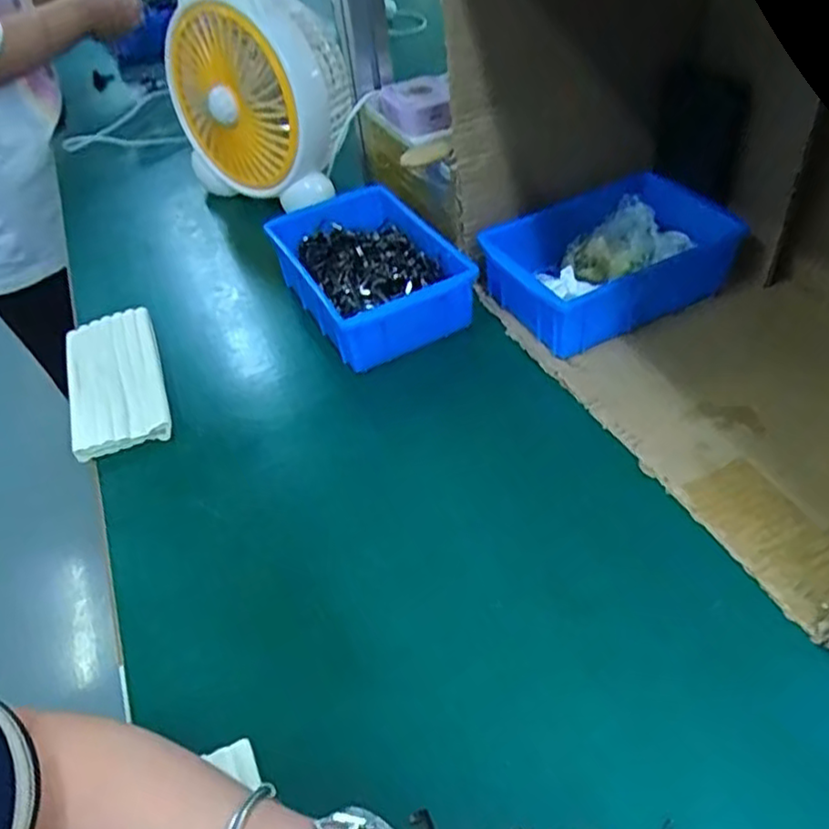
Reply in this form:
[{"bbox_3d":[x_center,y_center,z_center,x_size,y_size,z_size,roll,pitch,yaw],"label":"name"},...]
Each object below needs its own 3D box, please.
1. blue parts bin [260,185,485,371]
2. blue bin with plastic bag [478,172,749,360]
[{"bbox_3d":[-0.043,-0.135,0.655,0.140,0.068,0.211,-24,47,-15],"label":"blue parts bin"},{"bbox_3d":[0.178,-0.140,0.627,0.213,0.063,0.141,-23,47,-14],"label":"blue bin with plastic bag"}]

